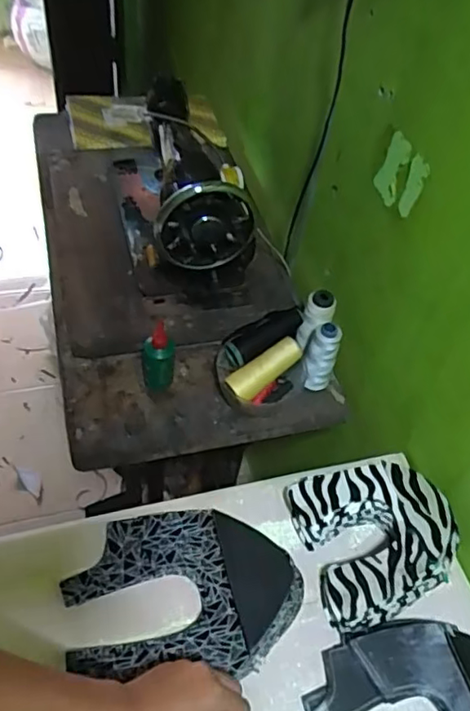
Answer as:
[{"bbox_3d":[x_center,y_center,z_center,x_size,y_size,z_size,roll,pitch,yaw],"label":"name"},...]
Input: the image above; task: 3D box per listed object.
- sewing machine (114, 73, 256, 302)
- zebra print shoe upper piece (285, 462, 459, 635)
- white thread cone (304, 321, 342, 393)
[{"bbox_3d":[-0.098,-0.288,0.937,0.167,0.201,0.389,-9,52,-16],"label":"sewing machine"},{"bbox_3d":[0.164,0.206,0.666,0.156,0.074,0.163,-10,52,-14],"label":"zebra print shoe upper piece"},{"bbox_3d":[0.117,0.006,0.806,0.043,0.108,0.046,16,50,6],"label":"white thread cone"}]

